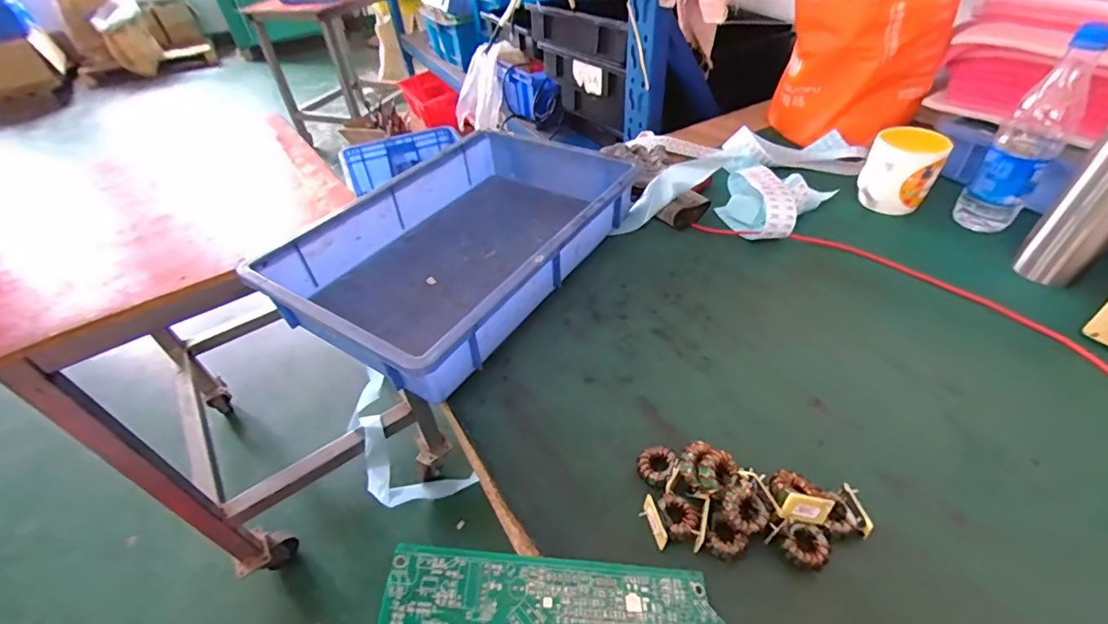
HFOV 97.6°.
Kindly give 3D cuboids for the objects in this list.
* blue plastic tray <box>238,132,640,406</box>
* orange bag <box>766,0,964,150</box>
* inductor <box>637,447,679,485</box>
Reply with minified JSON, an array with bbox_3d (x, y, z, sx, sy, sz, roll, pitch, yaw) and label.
[{"bbox_3d":[-0.106,-0.091,0.615,0.274,0.093,0.435,22,49,26],"label":"blue plastic tray"},{"bbox_3d":[0.483,-0.405,0.767,0.212,0.223,0.211,22,49,27],"label":"orange bag"},{"bbox_3d":[0.086,0.130,0.407,0.031,0.017,0.033,-3,43,3],"label":"inductor"}]

